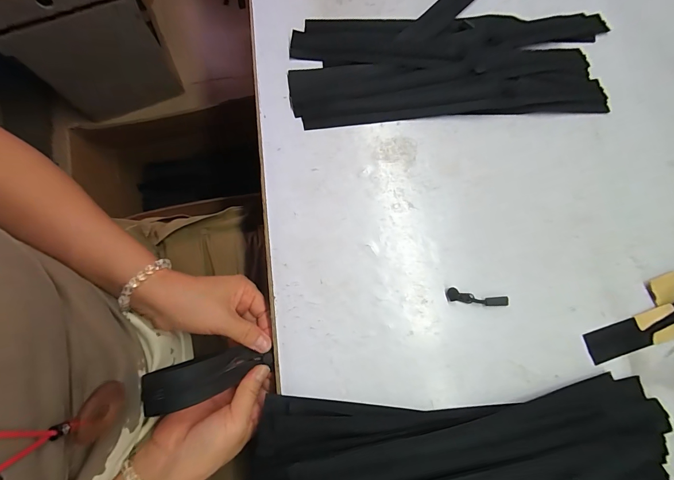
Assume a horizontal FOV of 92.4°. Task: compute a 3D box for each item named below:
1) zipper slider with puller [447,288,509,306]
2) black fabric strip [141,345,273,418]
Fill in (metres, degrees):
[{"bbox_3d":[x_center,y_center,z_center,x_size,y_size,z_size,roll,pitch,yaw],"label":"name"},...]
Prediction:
[{"bbox_3d":[0.143,0.059,0.328,0.061,0.008,0.013,8,78,0],"label":"zipper slider with puller"},{"bbox_3d":[-0.112,0.119,0.290,0.106,0.027,0.032,-4,74,-47],"label":"black fabric strip"}]

